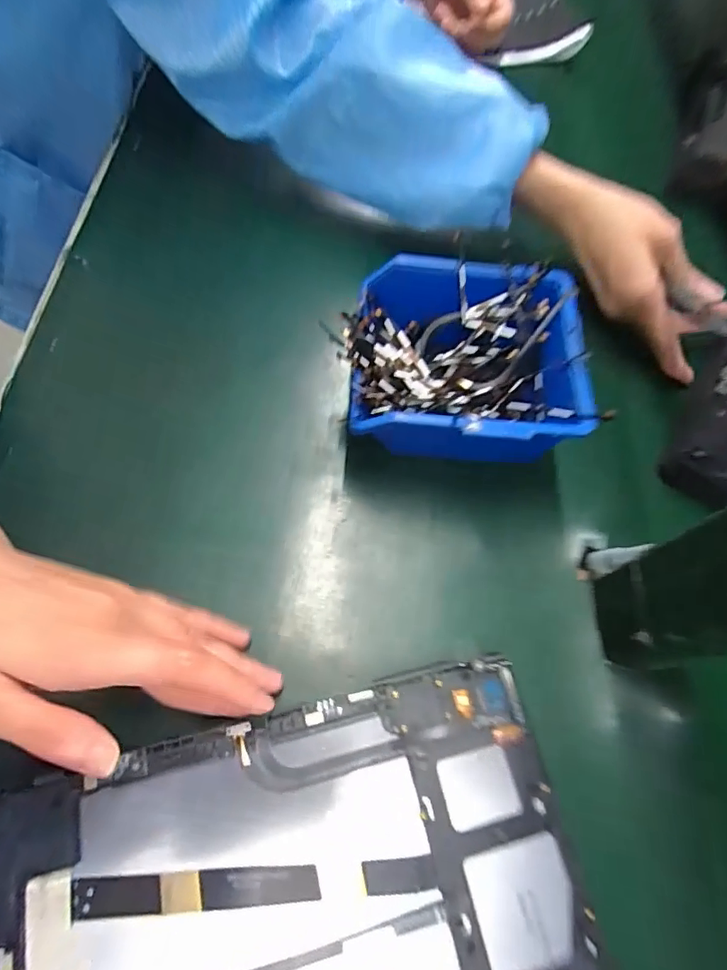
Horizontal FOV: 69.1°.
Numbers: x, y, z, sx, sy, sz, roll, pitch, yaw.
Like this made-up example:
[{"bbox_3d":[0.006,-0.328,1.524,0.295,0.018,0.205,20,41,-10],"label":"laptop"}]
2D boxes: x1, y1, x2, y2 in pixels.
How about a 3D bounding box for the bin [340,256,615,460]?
[{"bbox_3d":[0.055,-0.063,0.310,0.130,0.064,0.123,4,63,-2],"label":"bin"}]

